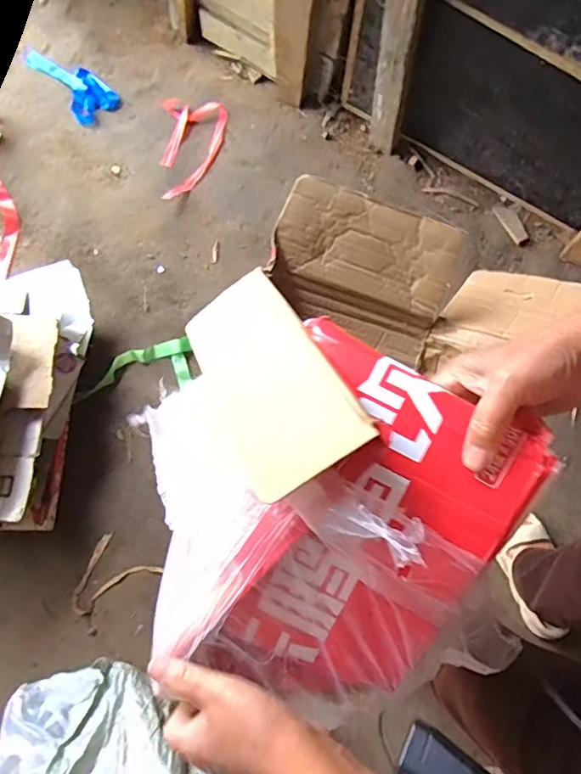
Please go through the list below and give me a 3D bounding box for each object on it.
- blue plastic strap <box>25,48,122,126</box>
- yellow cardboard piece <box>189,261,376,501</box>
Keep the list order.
[{"bbox_3d":[-0.574,-0.804,1.373,0.123,0.040,0.271,-43,79,-11],"label":"blue plastic strap"},{"bbox_3d":[-0.027,-0.022,0.412,0.090,0.016,0.244,-36,42,5],"label":"yellow cardboard piece"}]

